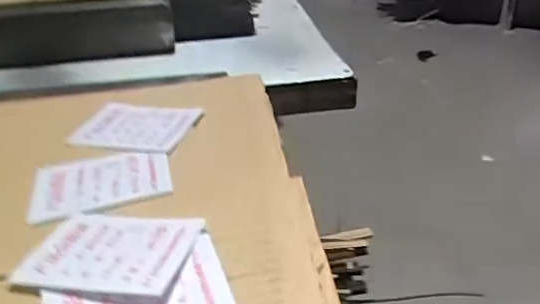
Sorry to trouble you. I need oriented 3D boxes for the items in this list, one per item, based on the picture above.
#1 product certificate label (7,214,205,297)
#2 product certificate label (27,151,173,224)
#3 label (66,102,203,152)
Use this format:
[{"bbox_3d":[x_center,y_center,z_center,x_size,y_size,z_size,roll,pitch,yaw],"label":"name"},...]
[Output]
[{"bbox_3d":[-0.103,0.063,0.360,0.103,0.014,0.074,6,36,11],"label":"product certificate label"},{"bbox_3d":[-0.132,0.022,0.436,0.103,0.011,0.073,-11,36,-12],"label":"product certificate label"},{"bbox_3d":[-0.120,-0.024,0.508,0.102,0.010,0.075,6,34,21],"label":"label"}]

